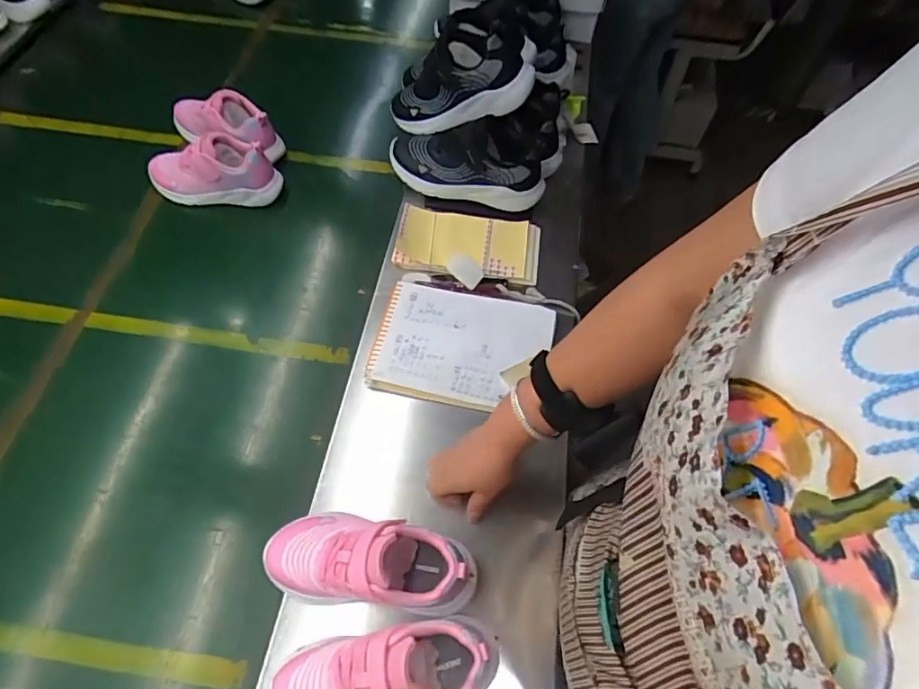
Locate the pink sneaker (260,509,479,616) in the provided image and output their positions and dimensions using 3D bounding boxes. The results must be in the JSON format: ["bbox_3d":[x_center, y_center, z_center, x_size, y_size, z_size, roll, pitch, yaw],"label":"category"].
[{"bbox_3d":[-0.082,0.201,0.488,0.194,0.090,0.077,8,60,1],"label":"pink sneaker"}]

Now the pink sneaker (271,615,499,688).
[{"bbox_3d":[-0.065,0.277,0.436,0.183,0.081,0.071,-16,61,1],"label":"pink sneaker"}]

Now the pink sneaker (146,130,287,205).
[{"bbox_3d":[-0.371,-0.258,0.777,0.198,0.106,0.073,-1,60,-4],"label":"pink sneaker"}]

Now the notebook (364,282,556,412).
[{"bbox_3d":[0.002,0.002,0.649,0.207,0.016,0.156,12,60,3],"label":"notebook"}]

